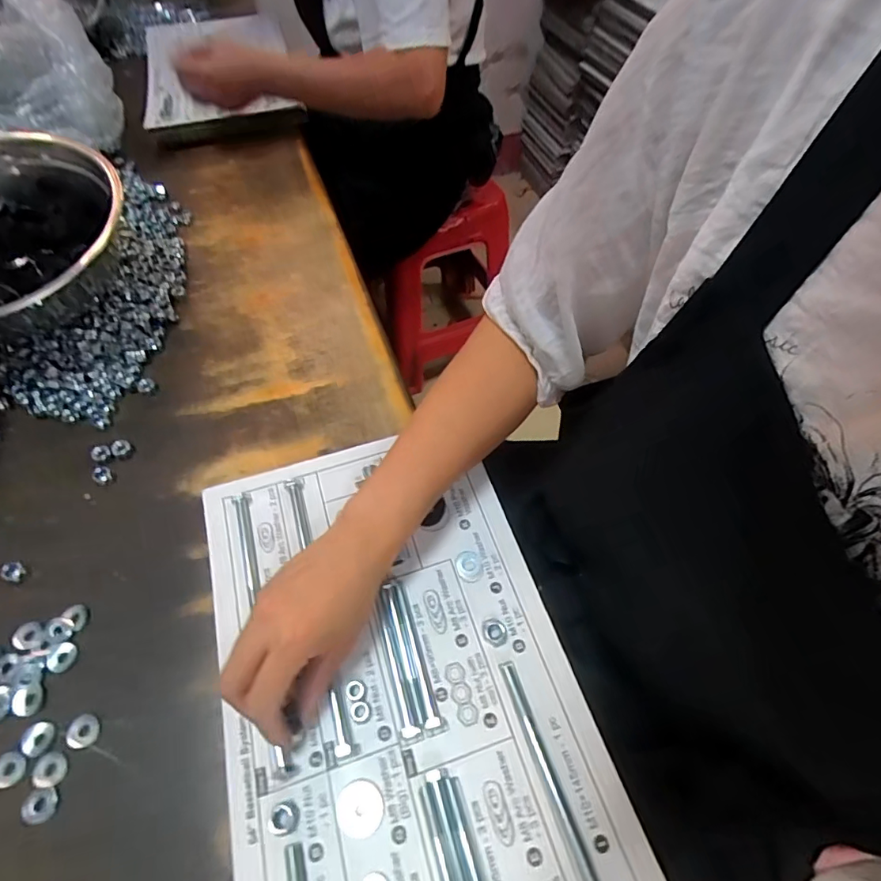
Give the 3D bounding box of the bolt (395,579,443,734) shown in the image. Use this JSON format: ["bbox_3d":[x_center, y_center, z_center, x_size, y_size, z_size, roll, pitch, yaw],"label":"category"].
[{"bbox_3d":[-0.018,0.150,0.362,0.010,0.012,0.103,-13,57,-7],"label":"bolt"}]

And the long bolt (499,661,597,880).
[{"bbox_3d":[0.069,0.216,0.309,0.018,0.019,0.154,-19,57,-11],"label":"long bolt"}]

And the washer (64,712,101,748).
[{"bbox_3d":[-0.244,0.198,0.341,0.020,0.006,0.019,-1,56,1],"label":"washer"}]

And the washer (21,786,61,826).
[{"bbox_3d":[-0.258,0.235,0.322,0.019,0.006,0.019,-4,56,-1],"label":"washer"}]

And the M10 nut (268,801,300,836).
[{"bbox_3d":[-0.099,0.235,0.311,0.019,0.006,0.016,-12,56,-6],"label":"M10 nut"}]

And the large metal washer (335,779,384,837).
[{"bbox_3d":[-0.051,0.232,0.315,0.029,0.004,0.029,-1,56,1],"label":"large metal washer"}]

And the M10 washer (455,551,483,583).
[{"bbox_3d":[0.023,0.100,0.397,0.020,0.004,0.025,-13,57,-7],"label":"M10 washer"}]

